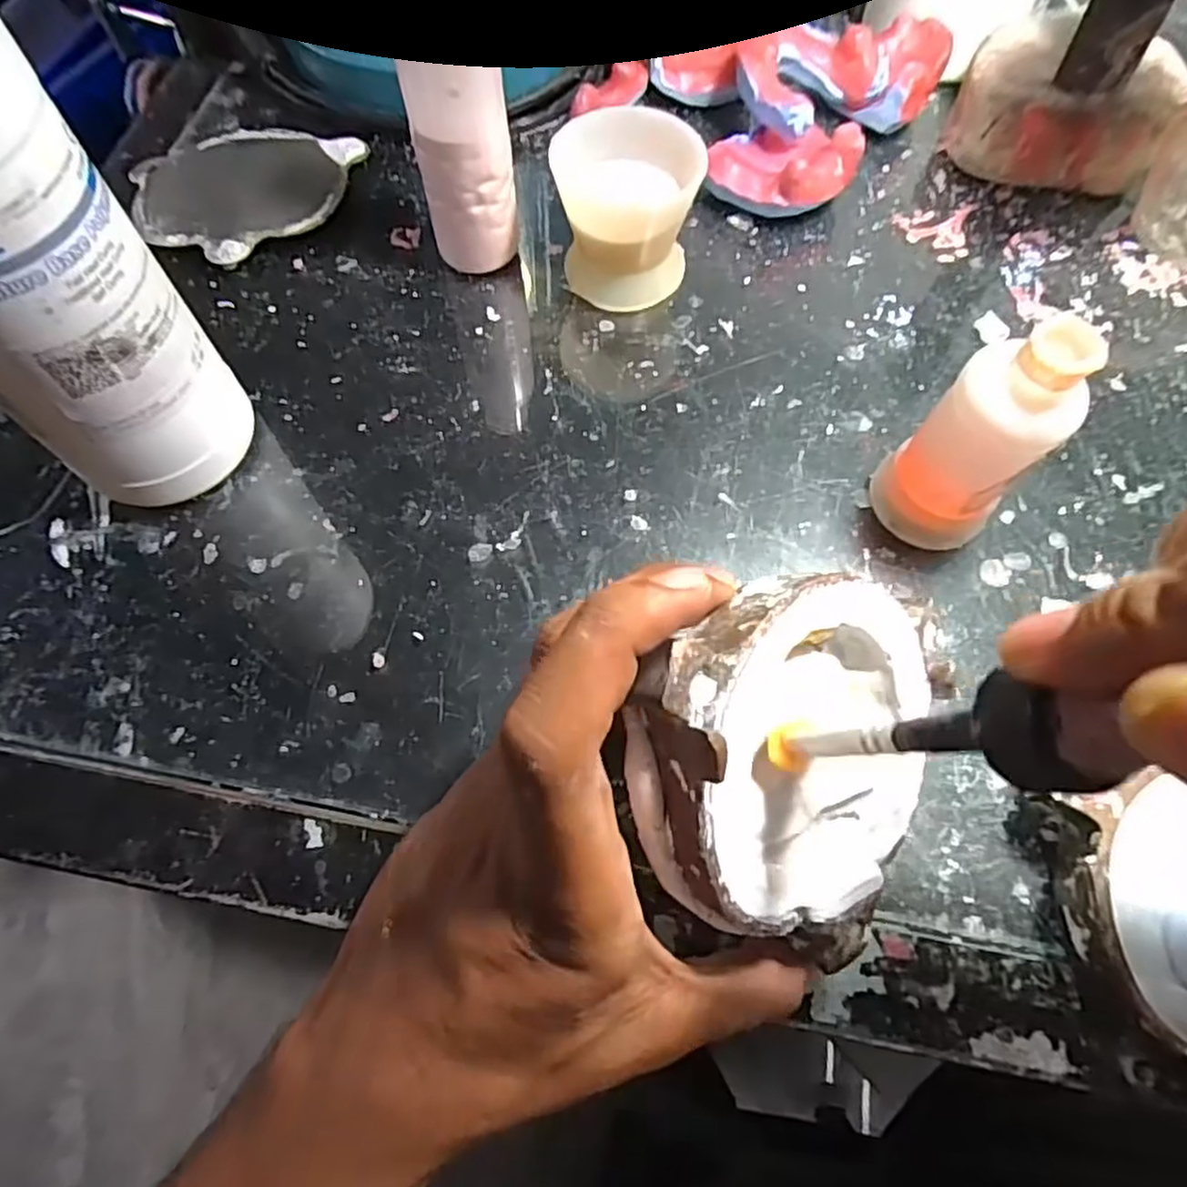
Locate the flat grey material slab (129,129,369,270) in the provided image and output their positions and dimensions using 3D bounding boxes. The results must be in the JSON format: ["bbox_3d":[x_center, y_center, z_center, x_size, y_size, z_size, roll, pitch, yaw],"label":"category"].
[{"bbox_3d":[-0.172,-0.194,0.335,0.102,0.008,0.091,12,64,7],"label":"flat grey material slab"}]

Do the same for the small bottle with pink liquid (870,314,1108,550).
[{"bbox_3d":[0.125,-0.048,0.235,0.037,0.088,0.033,36,71,13],"label":"small bottle with pink liquid"}]

